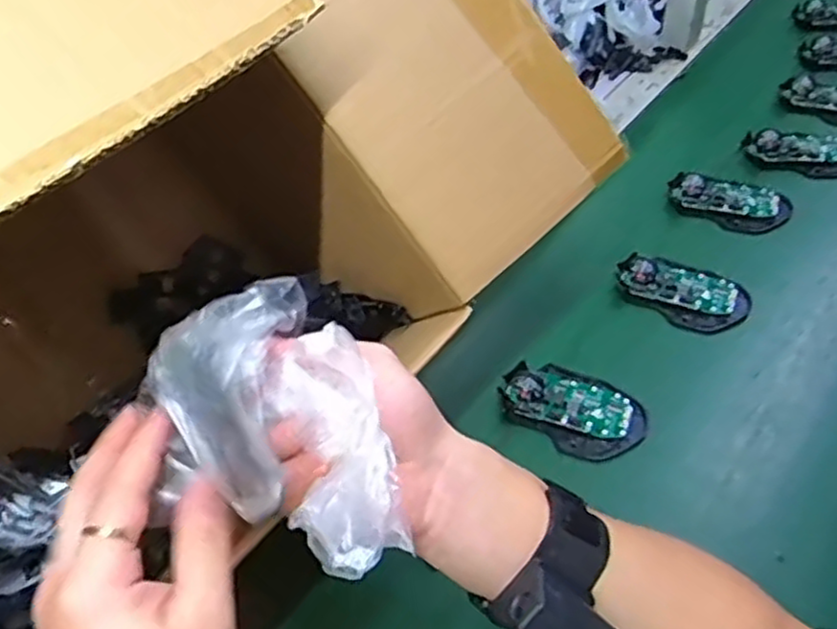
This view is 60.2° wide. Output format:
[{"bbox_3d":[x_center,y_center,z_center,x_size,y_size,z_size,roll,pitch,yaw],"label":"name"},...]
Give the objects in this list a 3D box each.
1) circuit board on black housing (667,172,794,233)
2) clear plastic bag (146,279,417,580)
[{"bbox_3d":[0.319,-0.119,0.739,0.116,0.028,0.059,22,53,24],"label":"circuit board on black housing"},{"bbox_3d":[-0.059,0.047,0.315,0.076,0.081,0.119,-28,51,-19],"label":"clear plastic bag"}]

